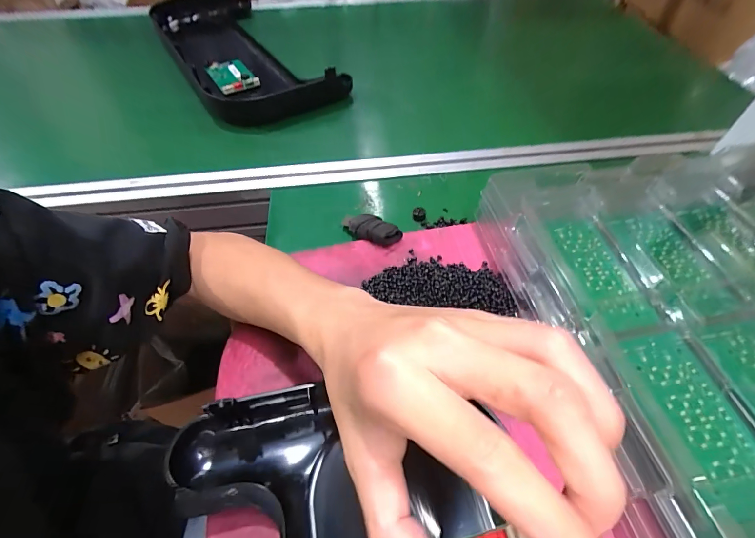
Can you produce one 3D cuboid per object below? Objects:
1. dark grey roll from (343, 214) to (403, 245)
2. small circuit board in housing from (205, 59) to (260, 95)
[{"bbox_3d":[-0.007,-0.042,0.372,0.065,0.015,0.027,19,53,28],"label":"dark grey roll"},{"bbox_3d":[-0.255,-0.338,0.631,0.062,0.011,0.129,-27,57,-20],"label":"small circuit board in housing"}]

